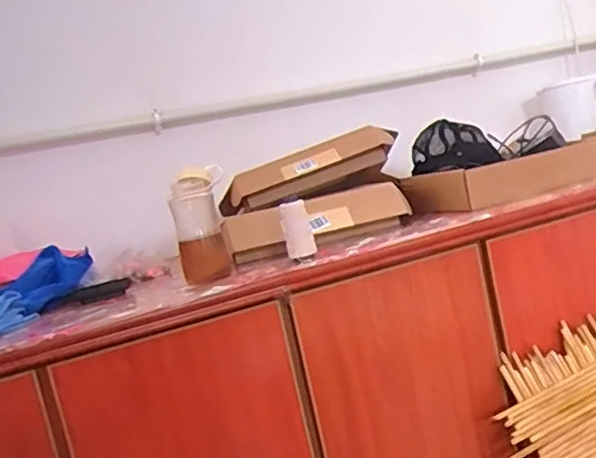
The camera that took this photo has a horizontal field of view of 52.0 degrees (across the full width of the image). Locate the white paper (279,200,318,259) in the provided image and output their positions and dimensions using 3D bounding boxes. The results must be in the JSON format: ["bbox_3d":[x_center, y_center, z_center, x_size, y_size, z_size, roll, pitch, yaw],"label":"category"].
[{"bbox_3d":[-0.001,0.001,1.171,0.058,0.106,0.041,-7,0,4],"label":"white paper"}]

